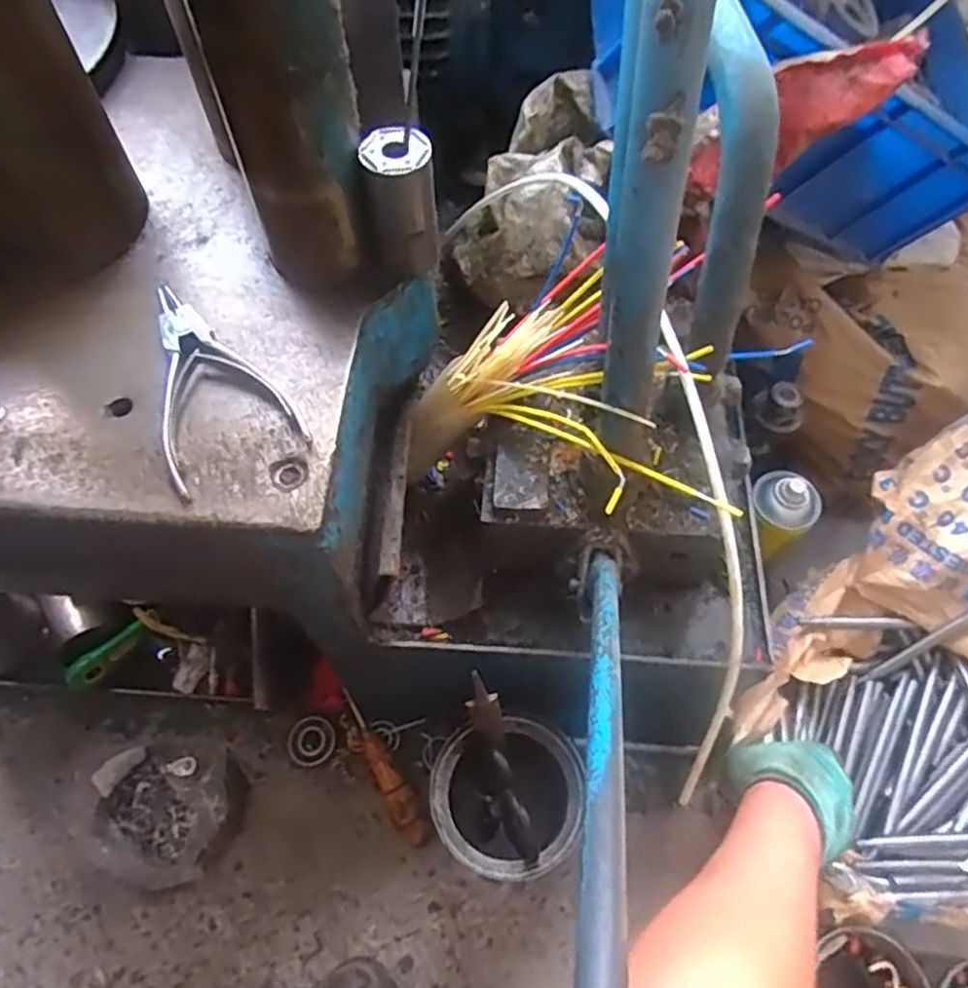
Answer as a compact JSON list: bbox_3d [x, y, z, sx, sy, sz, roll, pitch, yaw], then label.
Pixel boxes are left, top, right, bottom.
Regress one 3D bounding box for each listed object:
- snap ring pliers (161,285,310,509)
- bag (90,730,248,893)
[{"bbox_3d":[-0.152,-0.065,0.384,0.070,0.013,0.130,-27,65,-14],"label":"snap ring pliers"},{"bbox_3d":[-0.293,0.284,0.652,0.128,0.086,0.135,-8,62,-4],"label":"bag"}]

